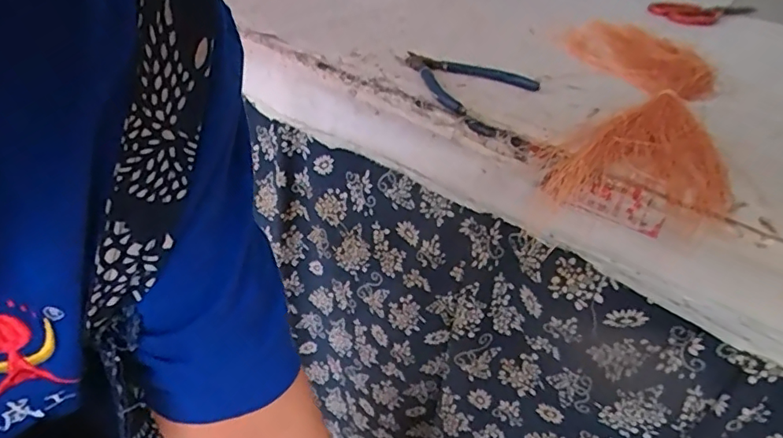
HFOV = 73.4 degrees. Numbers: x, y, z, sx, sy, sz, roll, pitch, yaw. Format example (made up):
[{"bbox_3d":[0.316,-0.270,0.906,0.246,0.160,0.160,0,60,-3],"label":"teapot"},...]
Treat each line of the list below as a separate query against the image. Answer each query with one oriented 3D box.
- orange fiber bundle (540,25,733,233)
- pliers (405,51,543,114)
[{"bbox_3d":[0.272,-0.145,0.596,0.154,0.049,0.502,16,38,14],"label":"orange fiber bundle"},{"bbox_3d":[0.068,-0.153,0.552,0.120,0.014,0.129,-23,45,-33],"label":"pliers"}]

